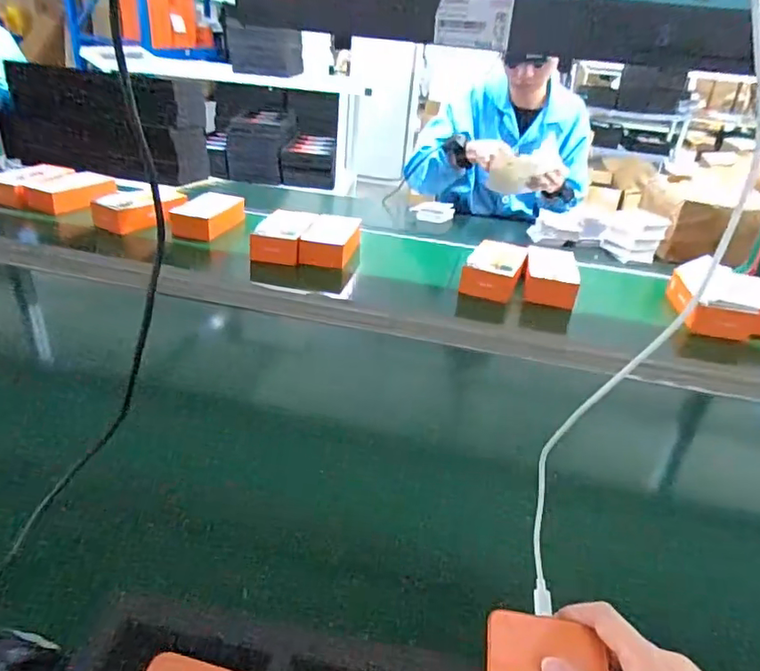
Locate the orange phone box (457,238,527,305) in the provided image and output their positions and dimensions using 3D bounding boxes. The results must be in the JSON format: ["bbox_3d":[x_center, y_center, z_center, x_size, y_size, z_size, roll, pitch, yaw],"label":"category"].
[{"bbox_3d":[0.242,-0.138,1.128,0.105,0.068,0.182,17,31,19],"label":"orange phone box"}]

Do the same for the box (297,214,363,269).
[{"bbox_3d":[-0.104,-0.214,1.202,0.112,0.060,0.188,8,29,3],"label":"box"}]

